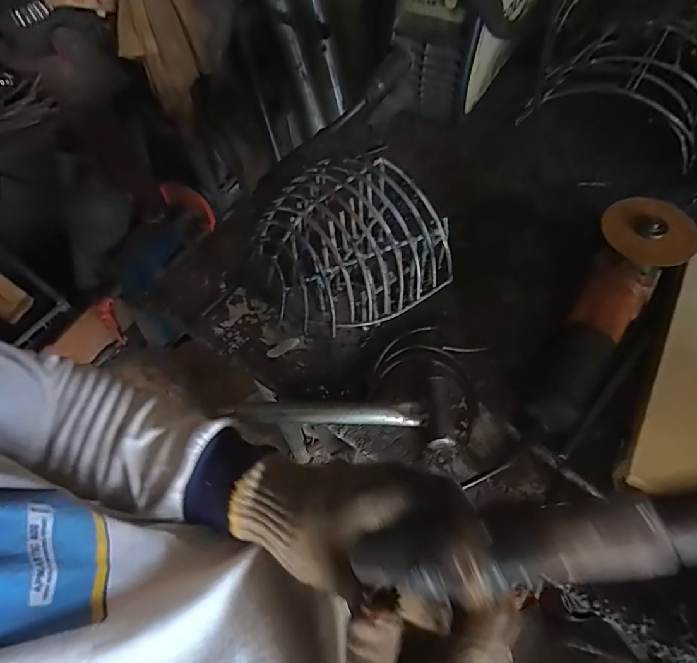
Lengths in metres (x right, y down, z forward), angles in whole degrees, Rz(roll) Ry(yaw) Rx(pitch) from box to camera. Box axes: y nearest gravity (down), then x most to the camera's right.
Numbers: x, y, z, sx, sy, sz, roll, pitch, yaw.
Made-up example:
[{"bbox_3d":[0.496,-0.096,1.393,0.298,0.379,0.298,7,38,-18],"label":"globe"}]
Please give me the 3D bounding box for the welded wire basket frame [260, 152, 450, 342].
[{"bbox_3d":[0.006,-0.095,0.500,0.207,0.130,0.187,-27,62,-11],"label":"welded wire basket frame"}]

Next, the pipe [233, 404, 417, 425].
[{"bbox_3d":[-0.023,0.086,0.444,0.189,0.017,0.019,0,60,4],"label":"pipe"}]

